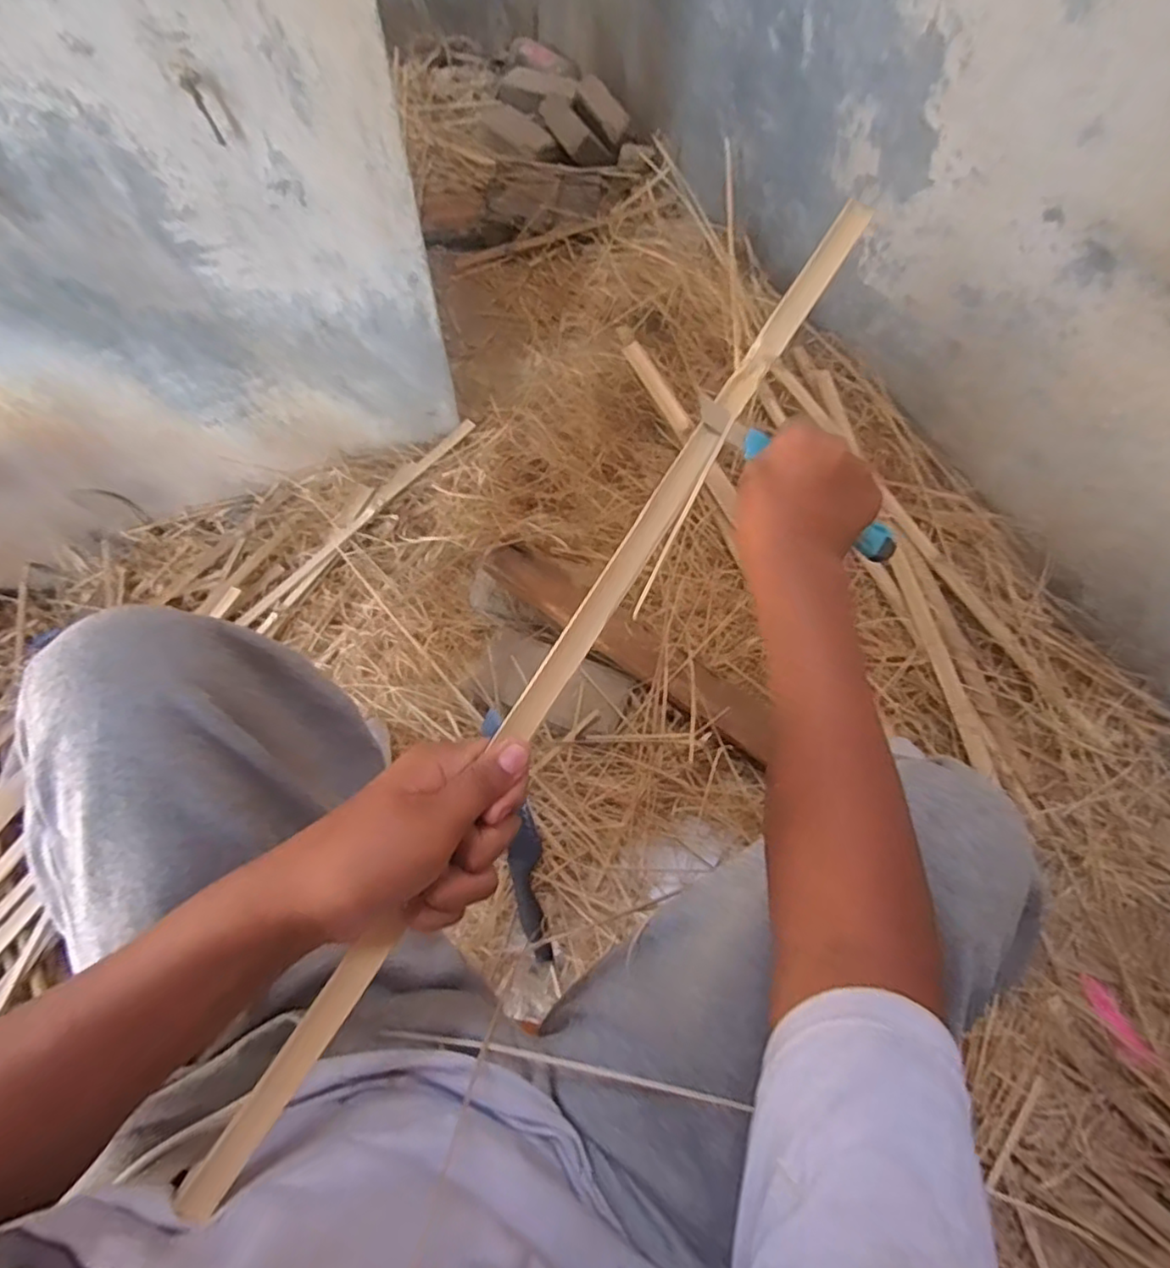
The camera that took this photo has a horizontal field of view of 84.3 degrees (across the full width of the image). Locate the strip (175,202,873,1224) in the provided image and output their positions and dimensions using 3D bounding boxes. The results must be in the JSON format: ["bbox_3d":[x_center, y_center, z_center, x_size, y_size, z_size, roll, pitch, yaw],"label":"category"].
[{"bbox_3d":[0.020,-0.029,0.376,0.030,0.013,0.692,30,73,13],"label":"strip"}]

